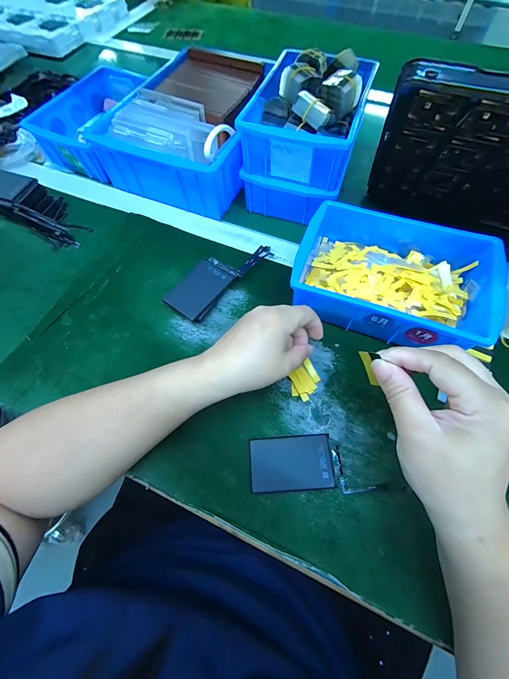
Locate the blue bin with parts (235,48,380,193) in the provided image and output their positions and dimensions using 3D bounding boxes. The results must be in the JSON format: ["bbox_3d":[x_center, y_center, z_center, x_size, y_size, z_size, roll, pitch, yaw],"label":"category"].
[{"bbox_3d":[0.071,-0.293,0.361,0.128,0.076,0.189,15,66,9],"label":"blue bin with parts"}]

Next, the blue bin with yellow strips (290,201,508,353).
[{"bbox_3d":[0.154,-0.076,0.329,0.202,0.072,0.155,18,66,10],"label":"blue bin with yellow strips"}]

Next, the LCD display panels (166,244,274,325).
[{"bbox_3d":[-0.044,-0.084,0.362,0.058,0.020,0.149,37,71,17],"label":"LCD display panels"}]

